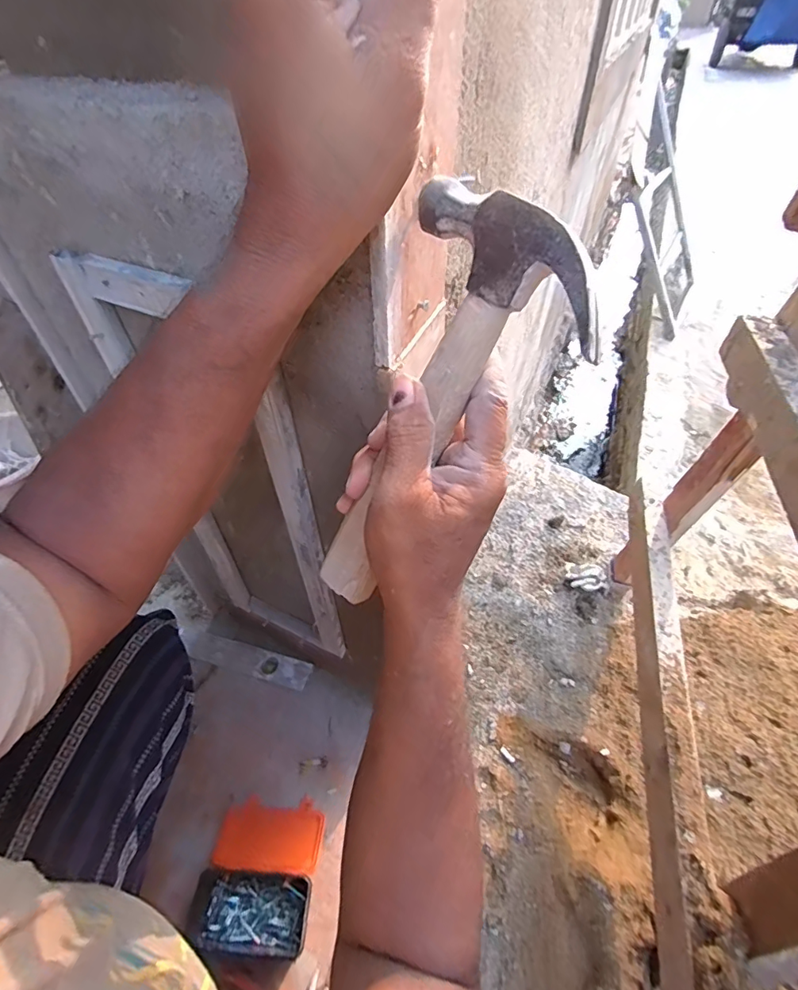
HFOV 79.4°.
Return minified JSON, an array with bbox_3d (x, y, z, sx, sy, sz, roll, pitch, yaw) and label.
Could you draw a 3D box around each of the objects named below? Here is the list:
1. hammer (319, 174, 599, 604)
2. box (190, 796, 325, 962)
[{"bbox_3d":[0.011,-0.033,0.272,0.033,0.246,0.111,1,36,-48],"label":"hammer"},{"bbox_3d":[-0.186,0.508,0.648,0.149,0.043,0.165,3,48,4],"label":"box"}]

